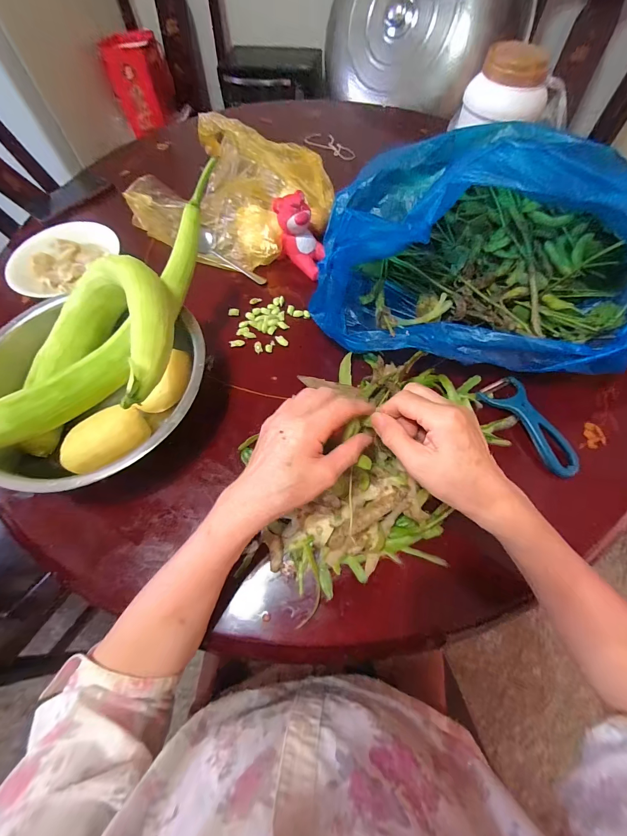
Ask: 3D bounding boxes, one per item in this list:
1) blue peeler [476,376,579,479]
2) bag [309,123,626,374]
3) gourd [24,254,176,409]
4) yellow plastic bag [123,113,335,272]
[{"bbox_3d":[0.283,0.006,0.414,0.054,0.022,0.144,-31,67,-13],"label":"blue peeler"},{"bbox_3d":[0.205,-0.218,0.423,0.363,0.196,0.259,10,65,7],"label":"bag"},{"bbox_3d":[-0.252,-0.101,0.374,0.212,0.085,0.136,8,62,30],"label":"gourd"},{"bbox_3d":[-0.150,-0.423,0.586,0.349,0.101,0.291,17,66,10],"label":"yellow plastic bag"}]

